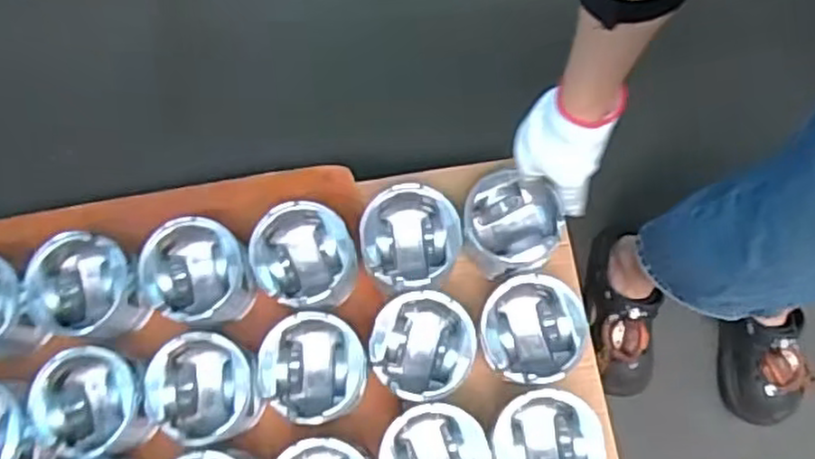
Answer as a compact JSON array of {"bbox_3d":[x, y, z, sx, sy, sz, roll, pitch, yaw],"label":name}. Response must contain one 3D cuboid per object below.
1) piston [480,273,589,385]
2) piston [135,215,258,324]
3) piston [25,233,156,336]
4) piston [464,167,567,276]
[{"bbox_3d":[0.132,0.110,0.773,0.106,0.088,0.107,0,76,2],"label":"piston"},{"bbox_3d":[-0.230,0.049,0.796,0.109,0.087,0.109,0,76,2],"label":"piston"},{"bbox_3d":[-0.356,0.068,0.809,0.110,0.102,0.108,0,76,2],"label":"piston"},{"bbox_3d":[0.117,-0.001,0.819,0.106,0.083,0.102,0,76,2],"label":"piston"}]

